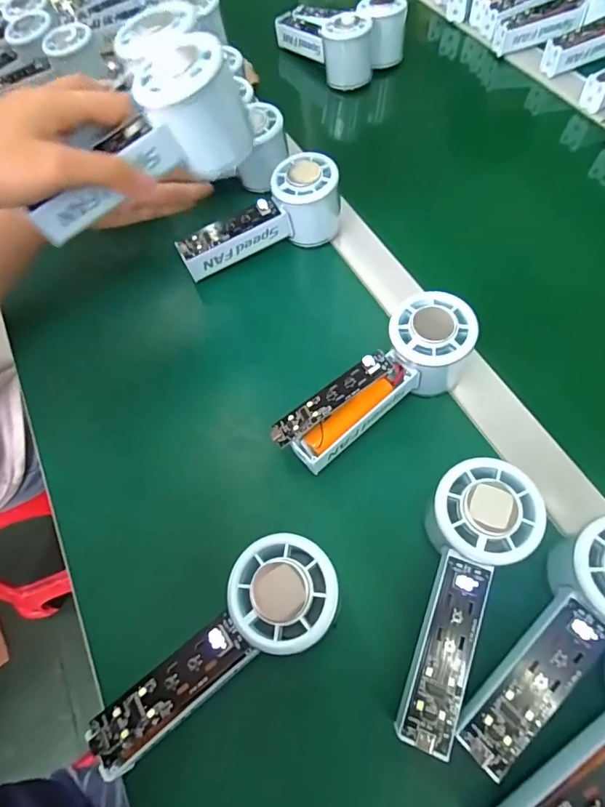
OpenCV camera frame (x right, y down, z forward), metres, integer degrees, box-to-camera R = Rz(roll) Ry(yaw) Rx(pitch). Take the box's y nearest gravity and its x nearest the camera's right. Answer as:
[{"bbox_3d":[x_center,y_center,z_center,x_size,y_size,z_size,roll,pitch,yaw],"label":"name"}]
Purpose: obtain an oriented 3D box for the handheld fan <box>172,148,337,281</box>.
[{"bbox_3d":[-0.039,-0.165,0.410,0.144,0.059,0.046,-21,63,-7],"label":"handheld fan"}]

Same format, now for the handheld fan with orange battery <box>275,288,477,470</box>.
[{"bbox_3d":[0.053,-0.010,0.325,0.149,0.058,0.054,-39,67,-16],"label":"handheld fan with orange battery"}]

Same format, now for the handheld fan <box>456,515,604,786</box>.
[{"bbox_3d":[0.141,0.126,0.253,0.053,0.053,0.147,40,85,21],"label":"handheld fan"}]

